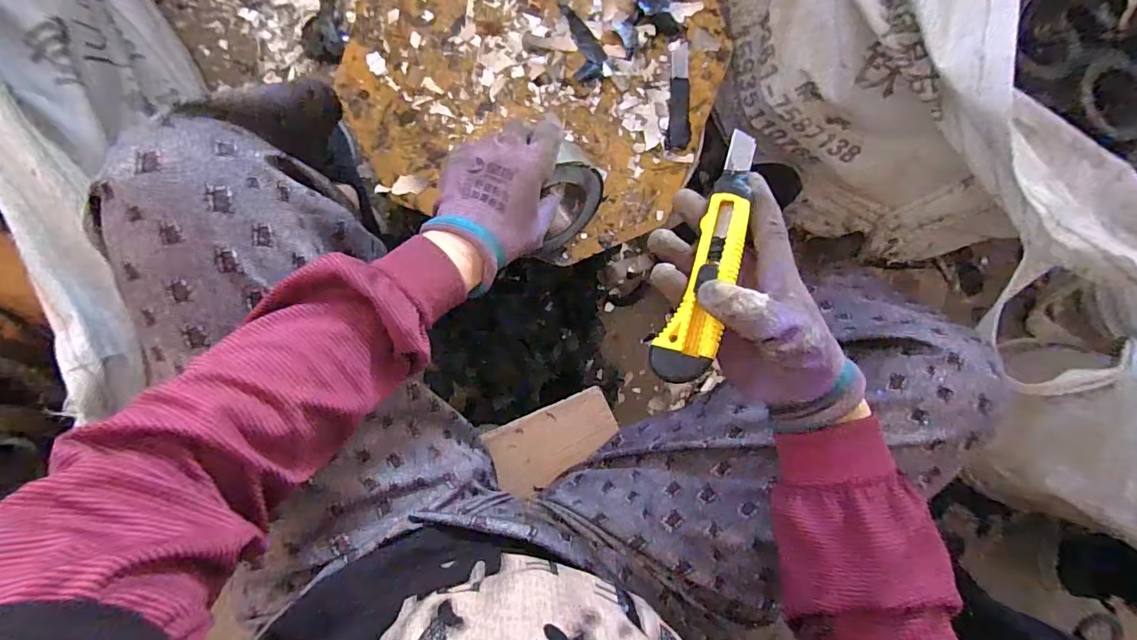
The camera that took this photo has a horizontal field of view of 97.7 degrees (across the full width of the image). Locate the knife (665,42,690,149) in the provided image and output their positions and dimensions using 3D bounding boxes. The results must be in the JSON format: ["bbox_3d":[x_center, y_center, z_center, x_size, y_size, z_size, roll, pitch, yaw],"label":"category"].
[{"bbox_3d":[0.117,-0.233,0.516,0.024,0.004,0.104,3,97,-7],"label":"knife"}]

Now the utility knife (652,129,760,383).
[{"bbox_3d":[0.103,-0.046,0.355,0.039,0.022,0.185,14,82,29],"label":"utility knife"}]

